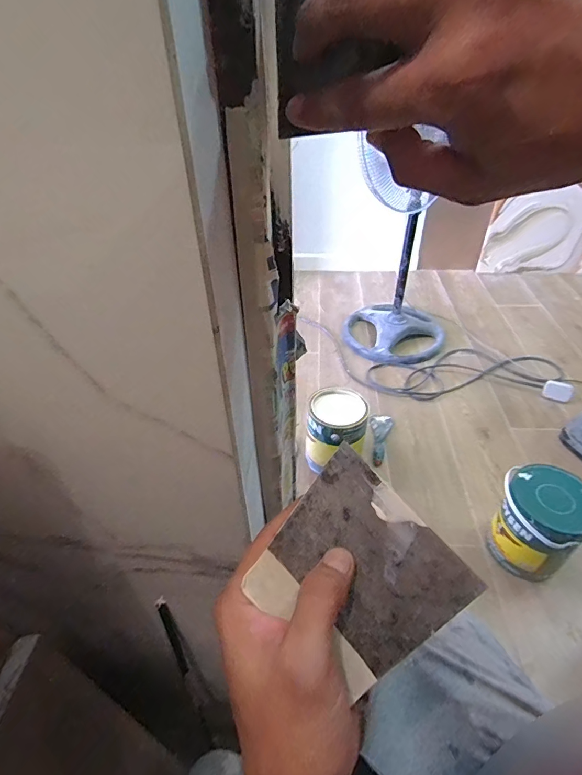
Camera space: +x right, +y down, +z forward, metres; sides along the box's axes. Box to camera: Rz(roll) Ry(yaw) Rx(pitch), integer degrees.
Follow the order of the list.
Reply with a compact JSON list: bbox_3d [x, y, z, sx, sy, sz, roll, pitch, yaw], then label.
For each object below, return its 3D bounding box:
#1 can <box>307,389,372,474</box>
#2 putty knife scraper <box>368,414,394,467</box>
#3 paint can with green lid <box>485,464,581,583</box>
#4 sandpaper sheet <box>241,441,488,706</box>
[{"bbox_3d":[0.128,0.128,1.162,0.148,0.206,0.162,-1,40,1],"label":"can"},{"bbox_3d":[0.270,0.157,1.281,0.071,0.035,0.226,11,42,14],"label":"putty knife scraper"},{"bbox_3d":[0.544,0.304,0.921,0.154,0.211,0.167,-1,40,1],"label":"paint can with green lid"},{"bbox_3d":[0.040,0.102,0.231,0.103,0.004,0.094,42,72,12],"label":"sandpaper sheet"}]

